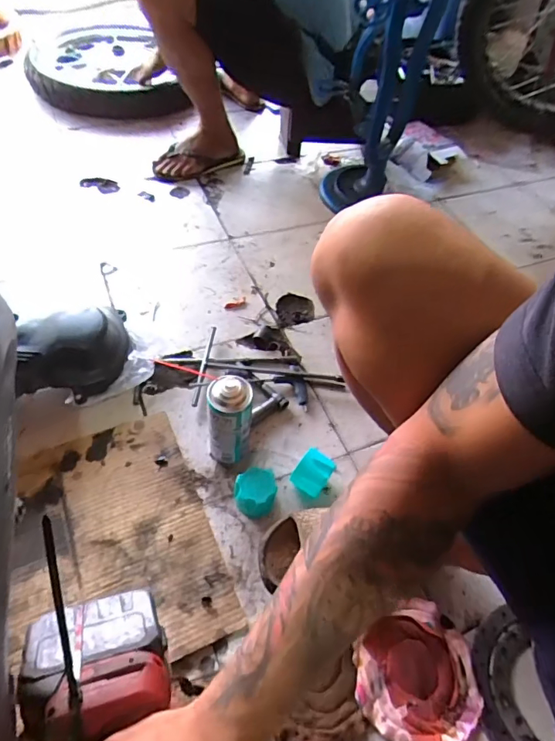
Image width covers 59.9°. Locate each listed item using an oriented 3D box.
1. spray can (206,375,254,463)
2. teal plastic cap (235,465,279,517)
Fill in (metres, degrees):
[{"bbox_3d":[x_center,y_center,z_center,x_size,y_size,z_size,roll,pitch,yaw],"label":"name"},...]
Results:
[{"bbox_3d":[-0.073,0.079,0.723,0.066,0.182,0.056,2,53,-6],"label":"spray can"},{"bbox_3d":[-0.035,0.180,0.722,0.061,0.054,0.063,3,53,-4],"label":"teal plastic cap"}]

